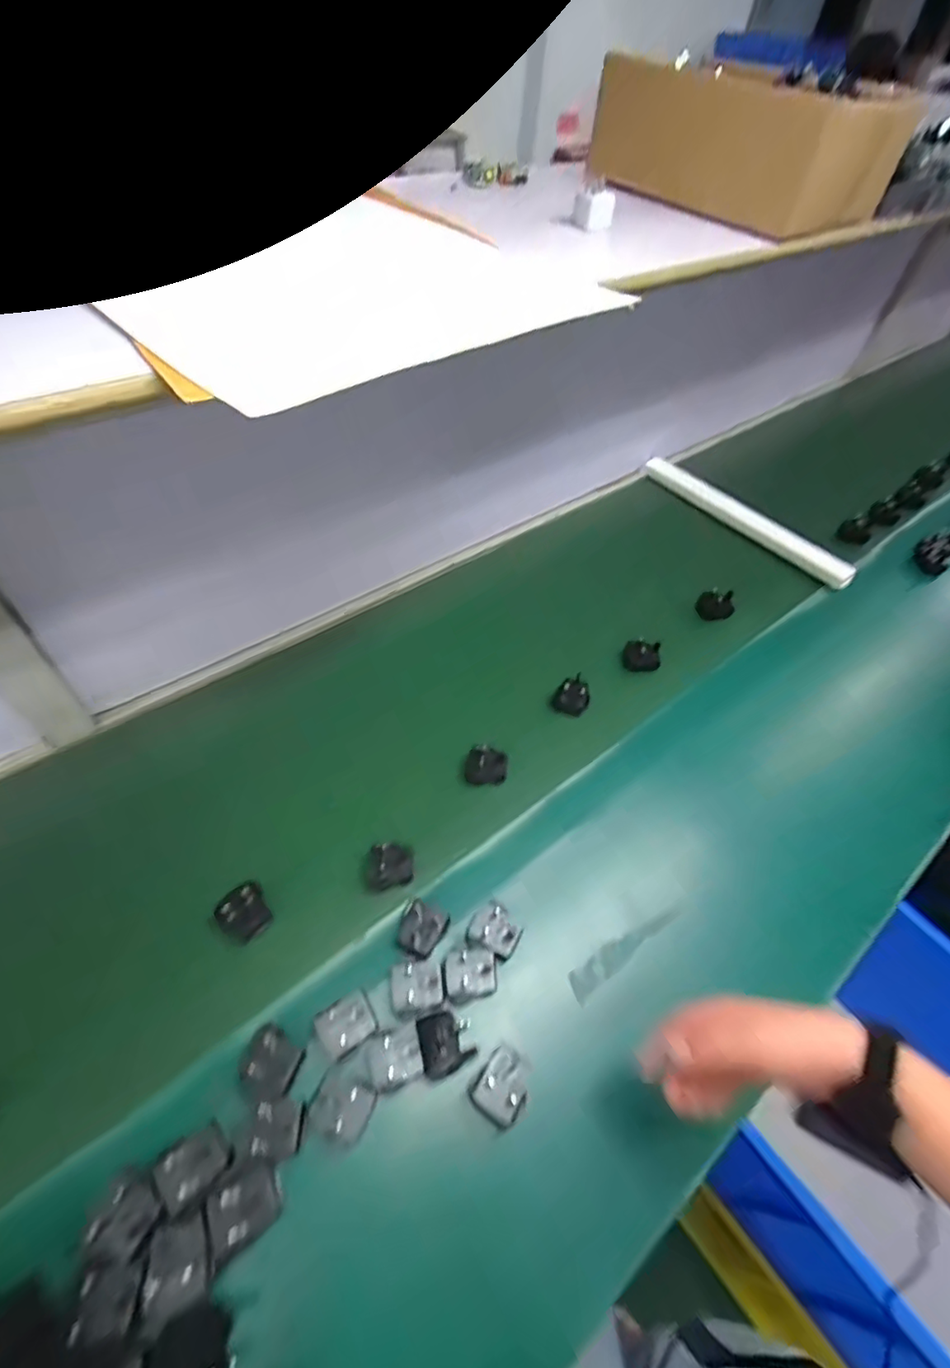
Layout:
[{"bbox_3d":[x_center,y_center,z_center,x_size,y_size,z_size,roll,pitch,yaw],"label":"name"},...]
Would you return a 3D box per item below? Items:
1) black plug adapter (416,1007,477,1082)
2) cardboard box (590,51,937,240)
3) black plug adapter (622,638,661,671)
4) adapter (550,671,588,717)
[{"bbox_3d":[-0.029,0.322,0.510,0.044,0.038,0.051,-17,55,-18],"label":"black plug adapter"},{"bbox_3d":[0.335,-0.682,0.716,0.185,0.123,0.346,-30,60,-26],"label":"cardboard box"},{"bbox_3d":[0.244,-0.043,0.824,0.052,0.045,0.035,-7,53,-11],"label":"black plug adapter"},{"bbox_3d":[0.131,0.014,0.762,0.047,0.038,0.057,20,53,10],"label":"adapter"}]

